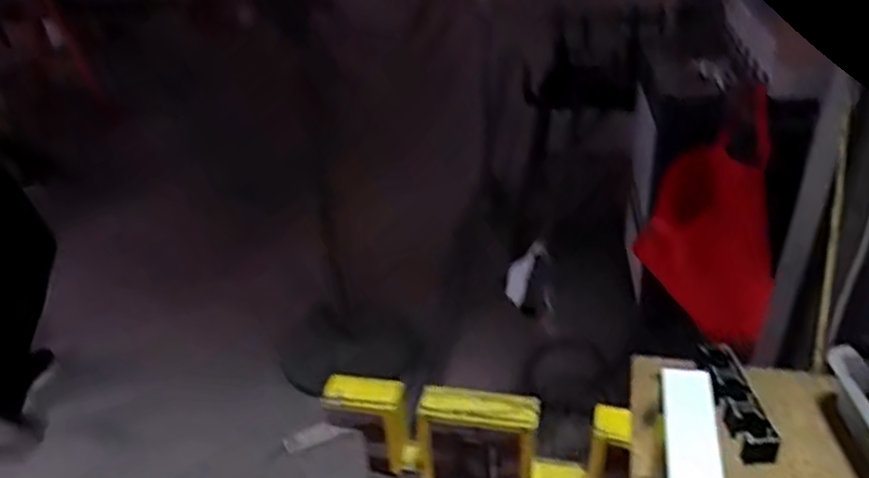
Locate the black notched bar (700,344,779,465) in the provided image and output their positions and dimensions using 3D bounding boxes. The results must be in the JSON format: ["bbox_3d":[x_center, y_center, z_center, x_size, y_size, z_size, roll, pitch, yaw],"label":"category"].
[{"bbox_3d":[0.301,0.161,0.730,0.039,0.029,0.136,-3,33,3],"label":"black notched bar"}]

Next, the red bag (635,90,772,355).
[{"bbox_3d":[0.550,-0.028,1.494,0.250,0.489,0.038,-2,-4,32],"label":"red bag"}]

